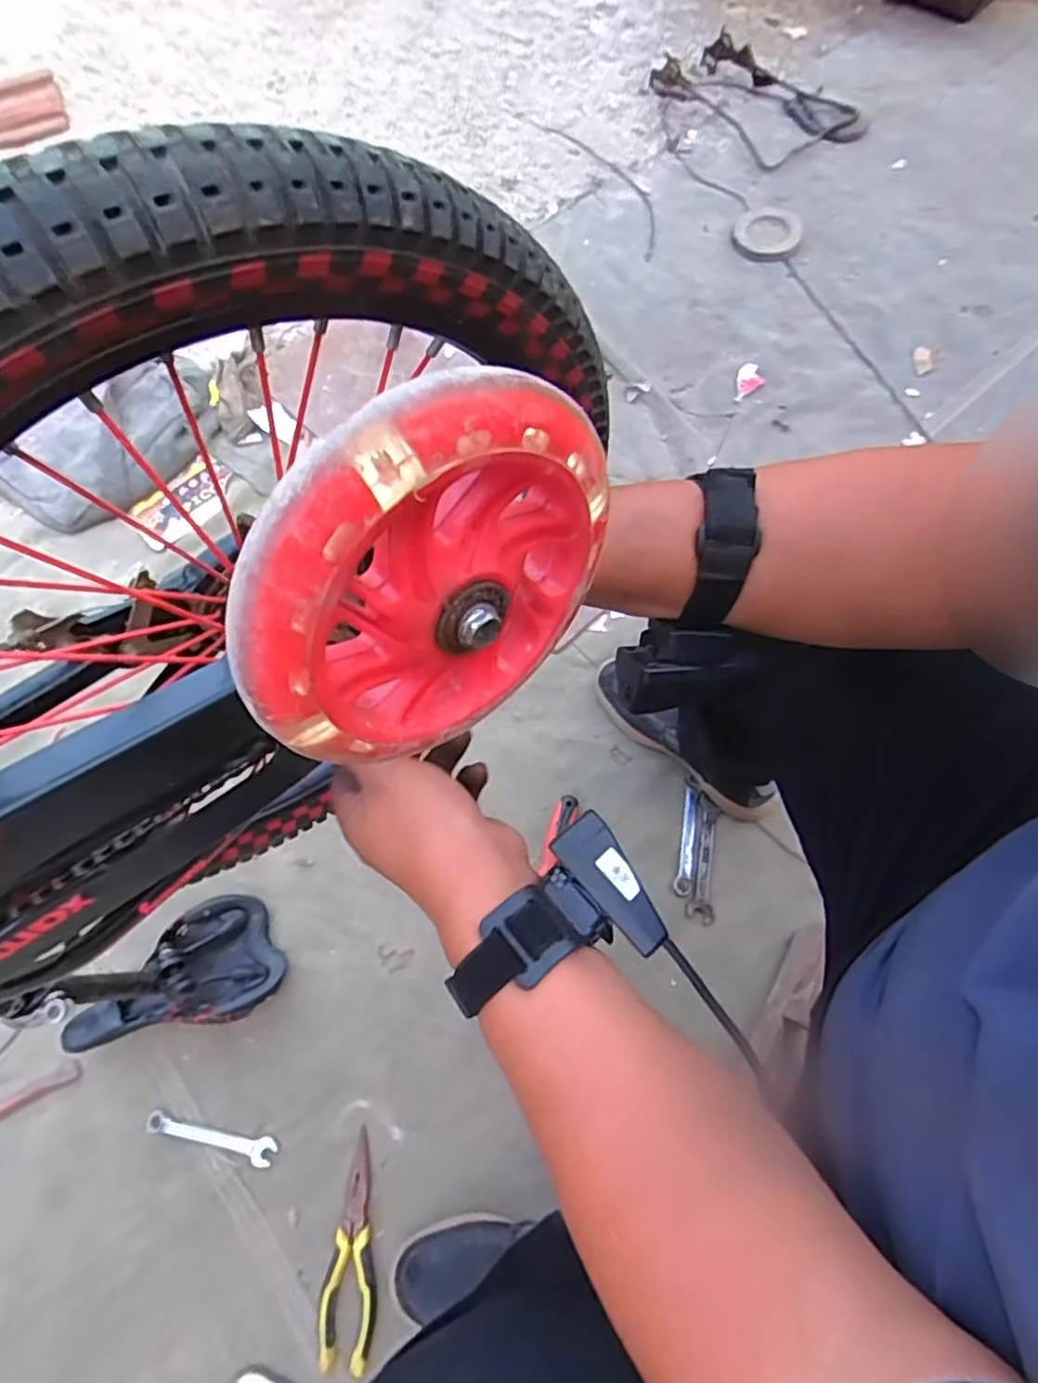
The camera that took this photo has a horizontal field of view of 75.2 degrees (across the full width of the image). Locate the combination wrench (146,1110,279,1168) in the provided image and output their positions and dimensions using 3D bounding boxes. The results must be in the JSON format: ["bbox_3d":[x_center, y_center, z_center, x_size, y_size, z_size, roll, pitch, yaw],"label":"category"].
[{"bbox_3d":[-0.328,0.474,0.719,0.141,0.006,0.027,14,65,5],"label":"combination wrench"}]

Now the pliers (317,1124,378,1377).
[{"bbox_3d":[-0.161,0.549,0.668,0.051,0.018,0.188,4,65,0],"label":"pliers"}]

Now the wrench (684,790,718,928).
[{"bbox_3d":[0.228,0.202,0.818,0.033,0.006,0.150,9,72,10],"label":"wrench"}]

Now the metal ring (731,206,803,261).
[{"bbox_3d":[0.460,-0.852,1.255,0.121,0.031,0.121,1,65,-1],"label":"metal ring"}]

